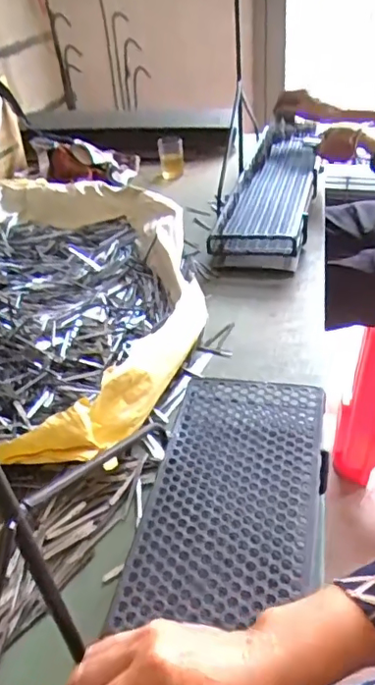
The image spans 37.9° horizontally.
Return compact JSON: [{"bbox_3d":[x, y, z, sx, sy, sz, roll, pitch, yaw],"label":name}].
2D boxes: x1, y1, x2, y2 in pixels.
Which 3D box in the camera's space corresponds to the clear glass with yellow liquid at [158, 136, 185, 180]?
[{"bbox_3d":[-0.039,-0.457,1.345,0.059,0.087,0.050,-7,36,0],"label":"clear glass with yellow liquid"}]

